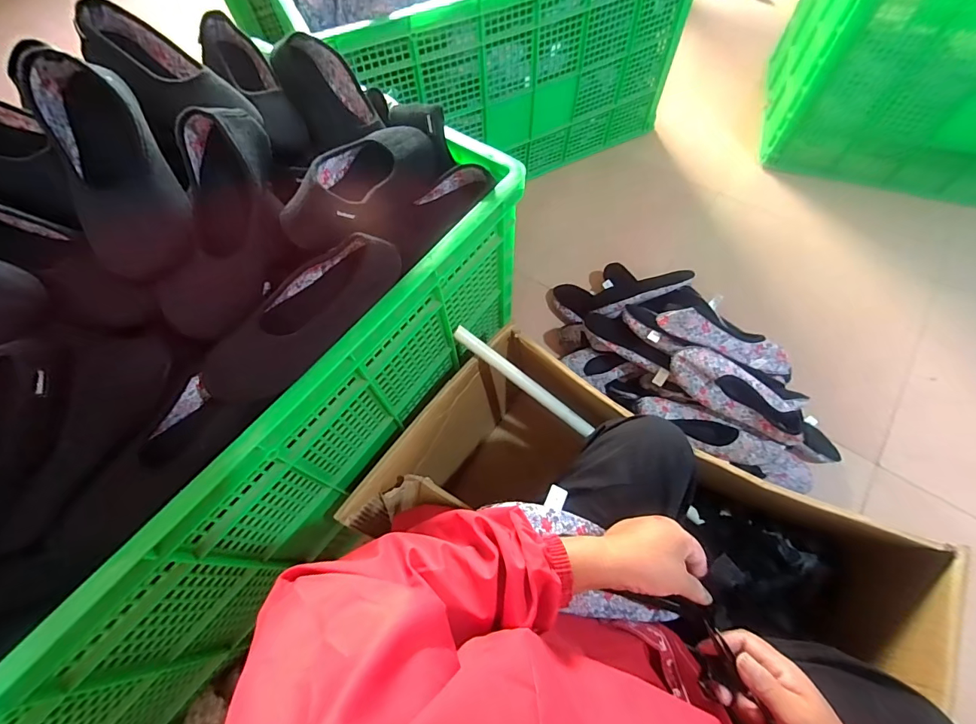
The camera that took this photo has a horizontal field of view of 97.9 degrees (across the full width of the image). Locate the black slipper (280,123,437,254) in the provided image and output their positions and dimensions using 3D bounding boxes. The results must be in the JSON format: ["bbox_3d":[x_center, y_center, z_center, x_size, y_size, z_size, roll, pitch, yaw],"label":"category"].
[{"bbox_3d":[-0.158,-0.237,0.545,0.097,0.080,0.262,25,54,15],"label":"black slipper"}]

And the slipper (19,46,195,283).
[{"bbox_3d":[-0.389,-0.200,0.438,0.102,0.053,0.235,-28,88,-11],"label":"slipper"}]

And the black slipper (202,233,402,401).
[{"bbox_3d":[-0.210,-0.058,0.485,0.082,0.058,0.243,38,71,20],"label":"black slipper"}]

